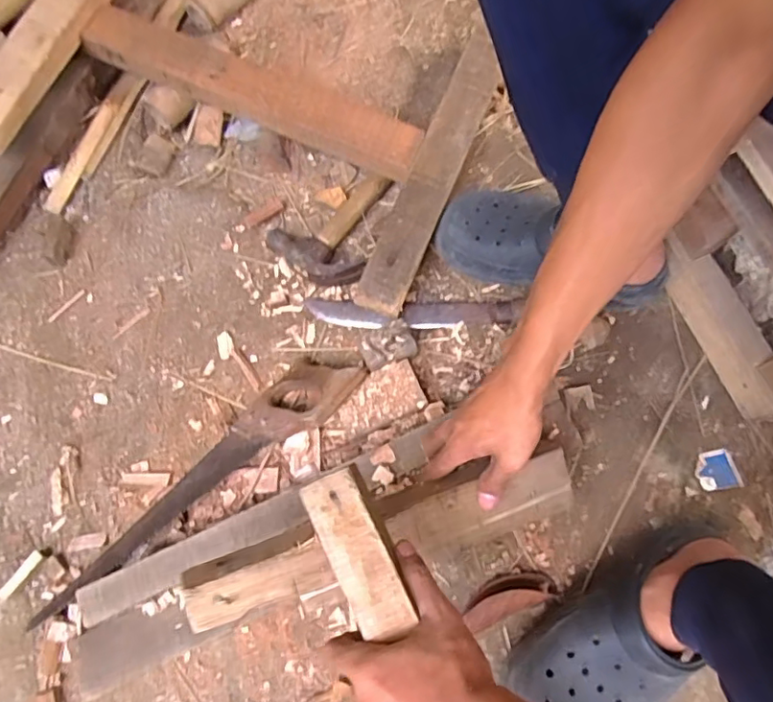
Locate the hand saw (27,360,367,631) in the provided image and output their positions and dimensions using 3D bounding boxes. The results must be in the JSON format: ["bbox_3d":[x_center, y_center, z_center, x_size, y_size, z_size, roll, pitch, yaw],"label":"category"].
[{"bbox_3d":[-0.197,0.150,0.619,0.415,0.031,0.091,-43,45,-6],"label":"hand saw"}]

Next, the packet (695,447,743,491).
[{"bbox_3d":[0.375,0.135,0.638,0.047,0.004,0.043,-11,73,-1],"label":"packet"}]

